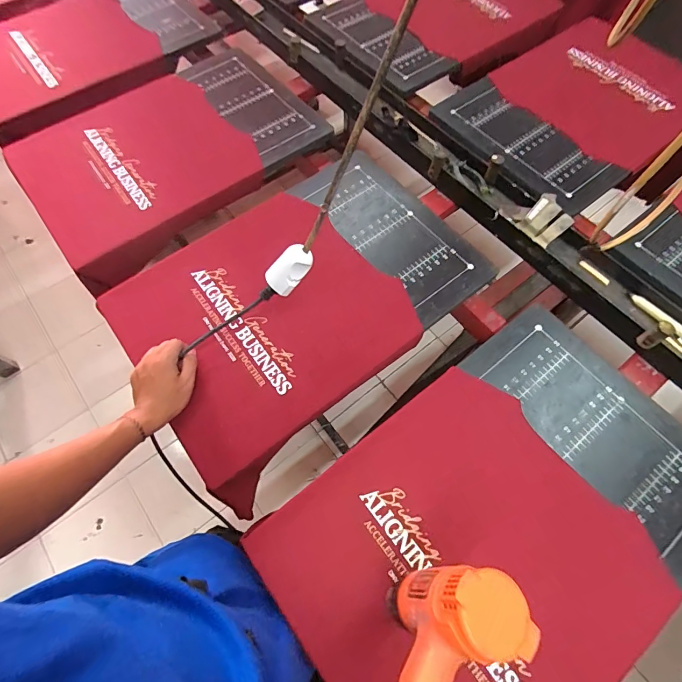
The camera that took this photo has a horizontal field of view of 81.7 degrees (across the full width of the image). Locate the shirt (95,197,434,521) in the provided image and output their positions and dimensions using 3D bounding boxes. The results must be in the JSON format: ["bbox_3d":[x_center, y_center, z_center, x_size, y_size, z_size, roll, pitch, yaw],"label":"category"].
[{"bbox_3d":[-0.142,-0.024,0.711,0.412,0.127,0.408,-38,70,-16],"label":"shirt"}]

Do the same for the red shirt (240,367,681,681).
[{"bbox_3d":[0.157,0.291,0.518,0.421,0.042,0.403,-35,69,-15],"label":"red shirt"}]

